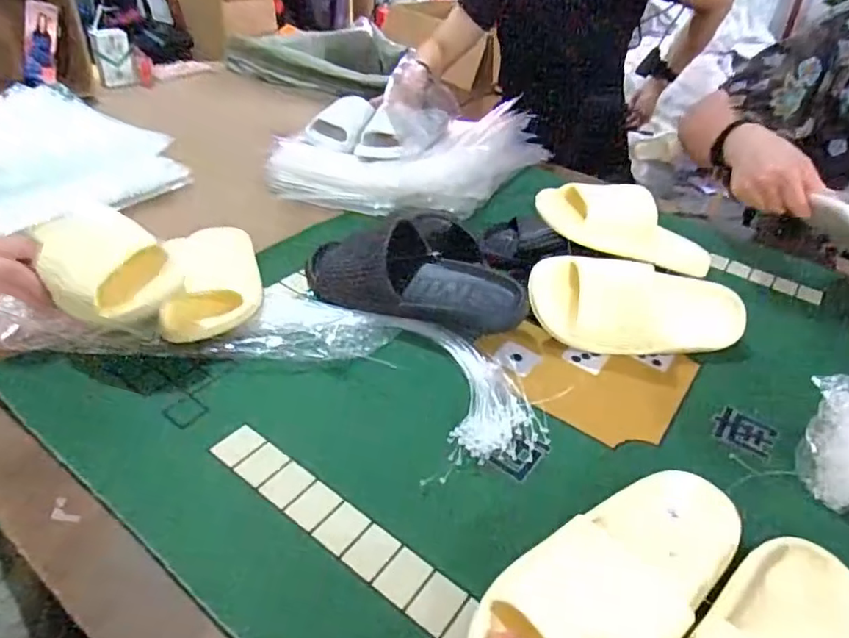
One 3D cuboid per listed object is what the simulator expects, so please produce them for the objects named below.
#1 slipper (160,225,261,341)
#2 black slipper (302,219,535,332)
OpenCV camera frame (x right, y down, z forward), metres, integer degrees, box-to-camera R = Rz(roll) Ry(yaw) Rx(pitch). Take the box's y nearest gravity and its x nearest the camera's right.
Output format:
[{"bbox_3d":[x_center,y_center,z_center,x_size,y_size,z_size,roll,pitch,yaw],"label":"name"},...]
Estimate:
[{"bbox_3d":[-0.241,-0.068,0.652,0.094,0.071,0.228,-5,38,-12],"label":"slipper"},{"bbox_3d":[-0.011,-0.055,0.659,0.256,0.075,0.085,9,37,7],"label":"black slipper"}]

